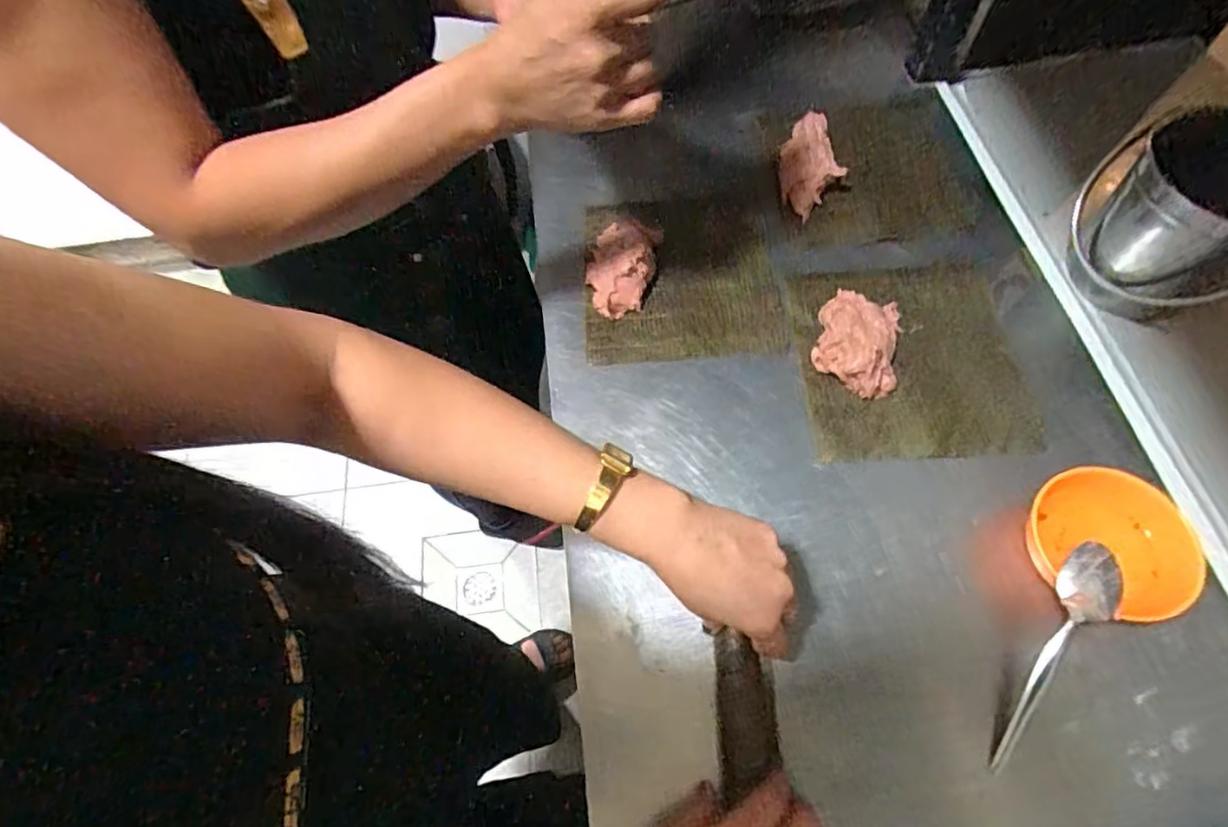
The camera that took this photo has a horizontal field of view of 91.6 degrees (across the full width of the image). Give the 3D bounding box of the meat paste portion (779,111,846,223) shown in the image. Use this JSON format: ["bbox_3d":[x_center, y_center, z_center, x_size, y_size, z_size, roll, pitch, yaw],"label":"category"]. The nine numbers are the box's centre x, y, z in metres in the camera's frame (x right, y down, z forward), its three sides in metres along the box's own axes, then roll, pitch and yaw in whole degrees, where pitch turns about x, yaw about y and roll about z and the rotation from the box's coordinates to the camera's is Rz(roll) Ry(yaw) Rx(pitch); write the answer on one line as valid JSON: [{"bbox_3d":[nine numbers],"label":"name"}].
[{"bbox_3d":[0.206,-0.261,0.624,0.060,0.021,0.114,8,79,7],"label":"meat paste portion"}]

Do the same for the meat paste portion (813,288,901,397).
[{"bbox_3d":[0.218,-0.066,0.533,0.074,0.036,0.101,14,65,9],"label":"meat paste portion"}]

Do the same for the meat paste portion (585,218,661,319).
[{"bbox_3d":[0.007,-0.145,0.585,0.065,0.033,0.104,12,65,9],"label":"meat paste portion"}]

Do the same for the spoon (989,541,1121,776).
[{"bbox_3d":[0.298,0.166,0.408,0.034,0.015,0.166,27,92,15],"label":"spoon"}]

